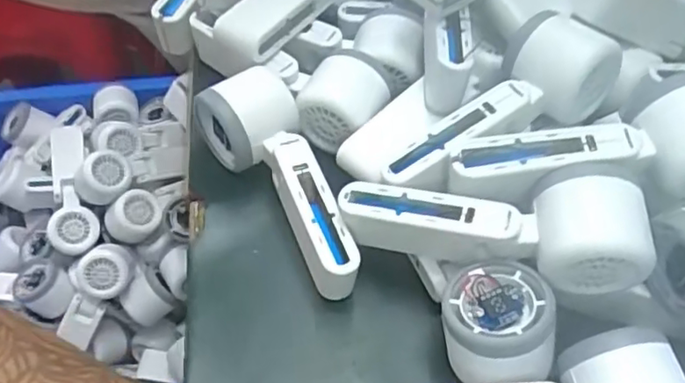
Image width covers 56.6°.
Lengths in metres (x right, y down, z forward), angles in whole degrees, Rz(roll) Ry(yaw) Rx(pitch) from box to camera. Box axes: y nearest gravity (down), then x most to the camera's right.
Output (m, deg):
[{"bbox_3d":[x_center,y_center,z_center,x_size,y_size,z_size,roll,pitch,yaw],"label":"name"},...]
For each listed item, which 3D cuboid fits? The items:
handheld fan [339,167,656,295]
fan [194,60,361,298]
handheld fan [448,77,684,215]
[{"bbox_3d":[0.082,0.017,0.358,0.164,0.055,0.055,3,52,20],"label":"handheld fan"},{"bbox_3d":[-0.046,-0.007,0.409,0.066,0.049,0.164,-15,56,-13],"label":"fan"},{"bbox_3d":[0.142,-0.022,0.359,0.166,0.059,0.052,-5,55,-7],"label":"handheld fan"}]

